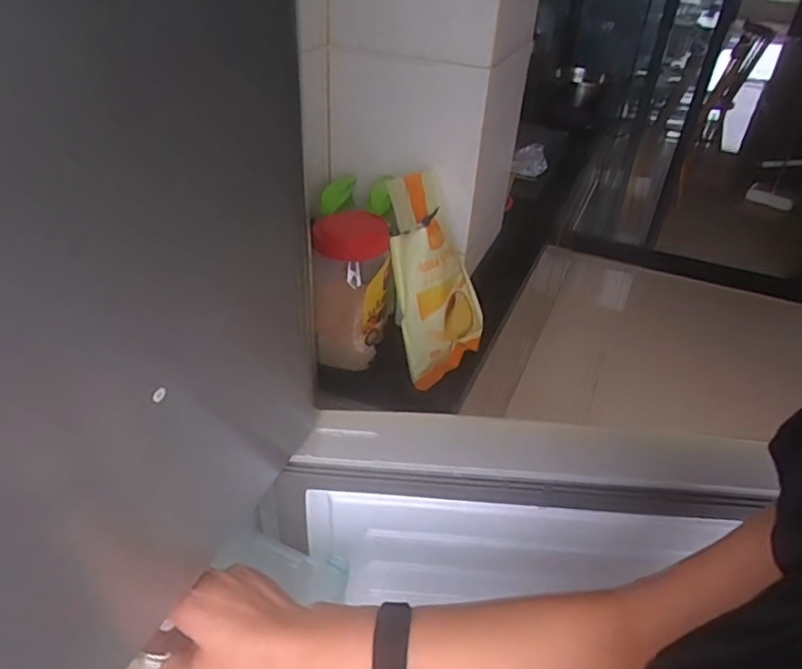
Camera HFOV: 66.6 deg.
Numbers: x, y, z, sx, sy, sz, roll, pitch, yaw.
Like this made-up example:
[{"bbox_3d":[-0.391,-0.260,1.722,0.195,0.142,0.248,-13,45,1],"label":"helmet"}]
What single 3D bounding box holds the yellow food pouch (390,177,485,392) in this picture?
[{"bbox_3d":[0.054,-0.095,0.947,0.056,0.305,0.173,7,25,40],"label":"yellow food pouch"}]

